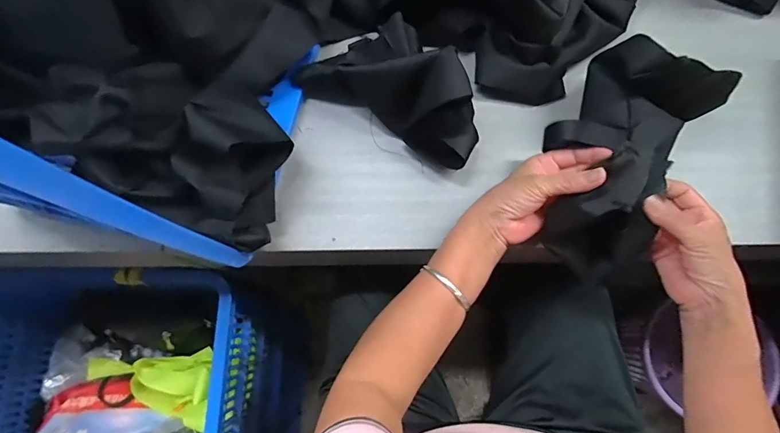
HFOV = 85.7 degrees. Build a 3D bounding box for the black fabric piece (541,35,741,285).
[{"bbox_3d":[0.236,-0.048,0.428,0.147,0.073,0.234,17,97,4],"label":"black fabric piece"}]

